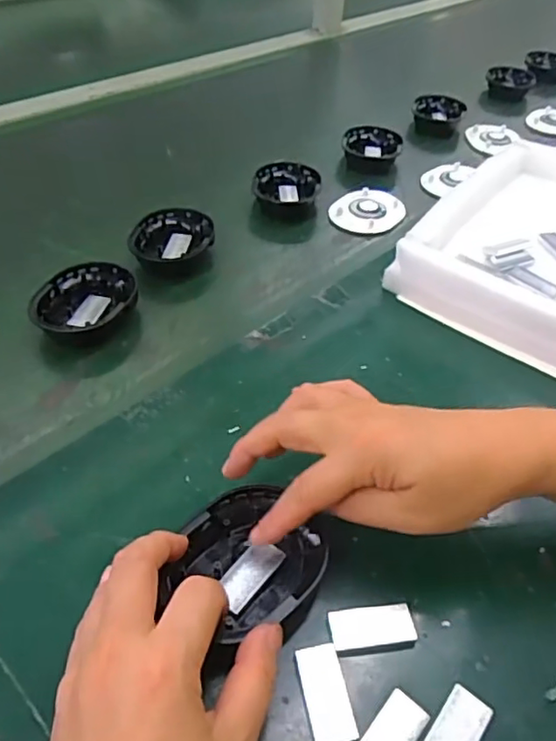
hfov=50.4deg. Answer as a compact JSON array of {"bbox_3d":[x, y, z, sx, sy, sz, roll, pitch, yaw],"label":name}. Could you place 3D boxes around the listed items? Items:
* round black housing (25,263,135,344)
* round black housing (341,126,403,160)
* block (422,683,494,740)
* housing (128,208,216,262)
[{"bbox_3d":[-0.155,-0.054,0.484,0.072,0.026,0.084,5,45,2],"label":"round black housing"},{"bbox_3d":[0.112,-0.268,0.709,0.070,0.022,0.087,10,45,7],"label":"round black housing"},{"bbox_3d":[0.080,0.166,0.268,0.020,0.004,0.042,31,51,26],"label":"block"},{"bbox_3d":[-0.098,-0.123,0.558,0.072,0.025,0.080,1,45,-2],"label":"housing"}]

